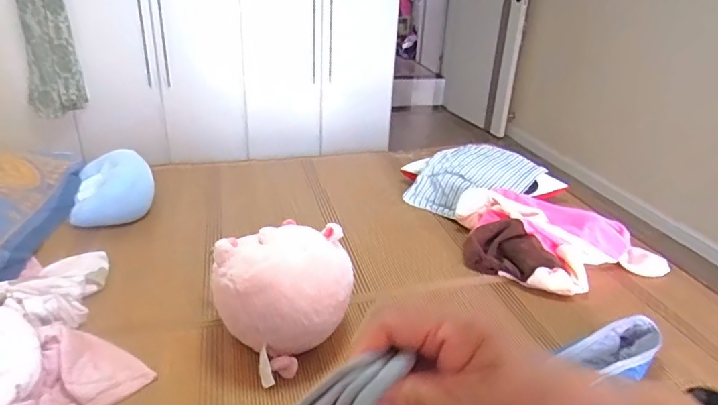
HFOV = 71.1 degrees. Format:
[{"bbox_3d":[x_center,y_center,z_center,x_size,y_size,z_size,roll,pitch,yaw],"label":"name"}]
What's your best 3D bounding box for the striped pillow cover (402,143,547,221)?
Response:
[{"bbox_3d":[0.368,-0.070,1.573,0.292,0.126,0.381,26,34,38],"label":"striped pillow cover"}]

